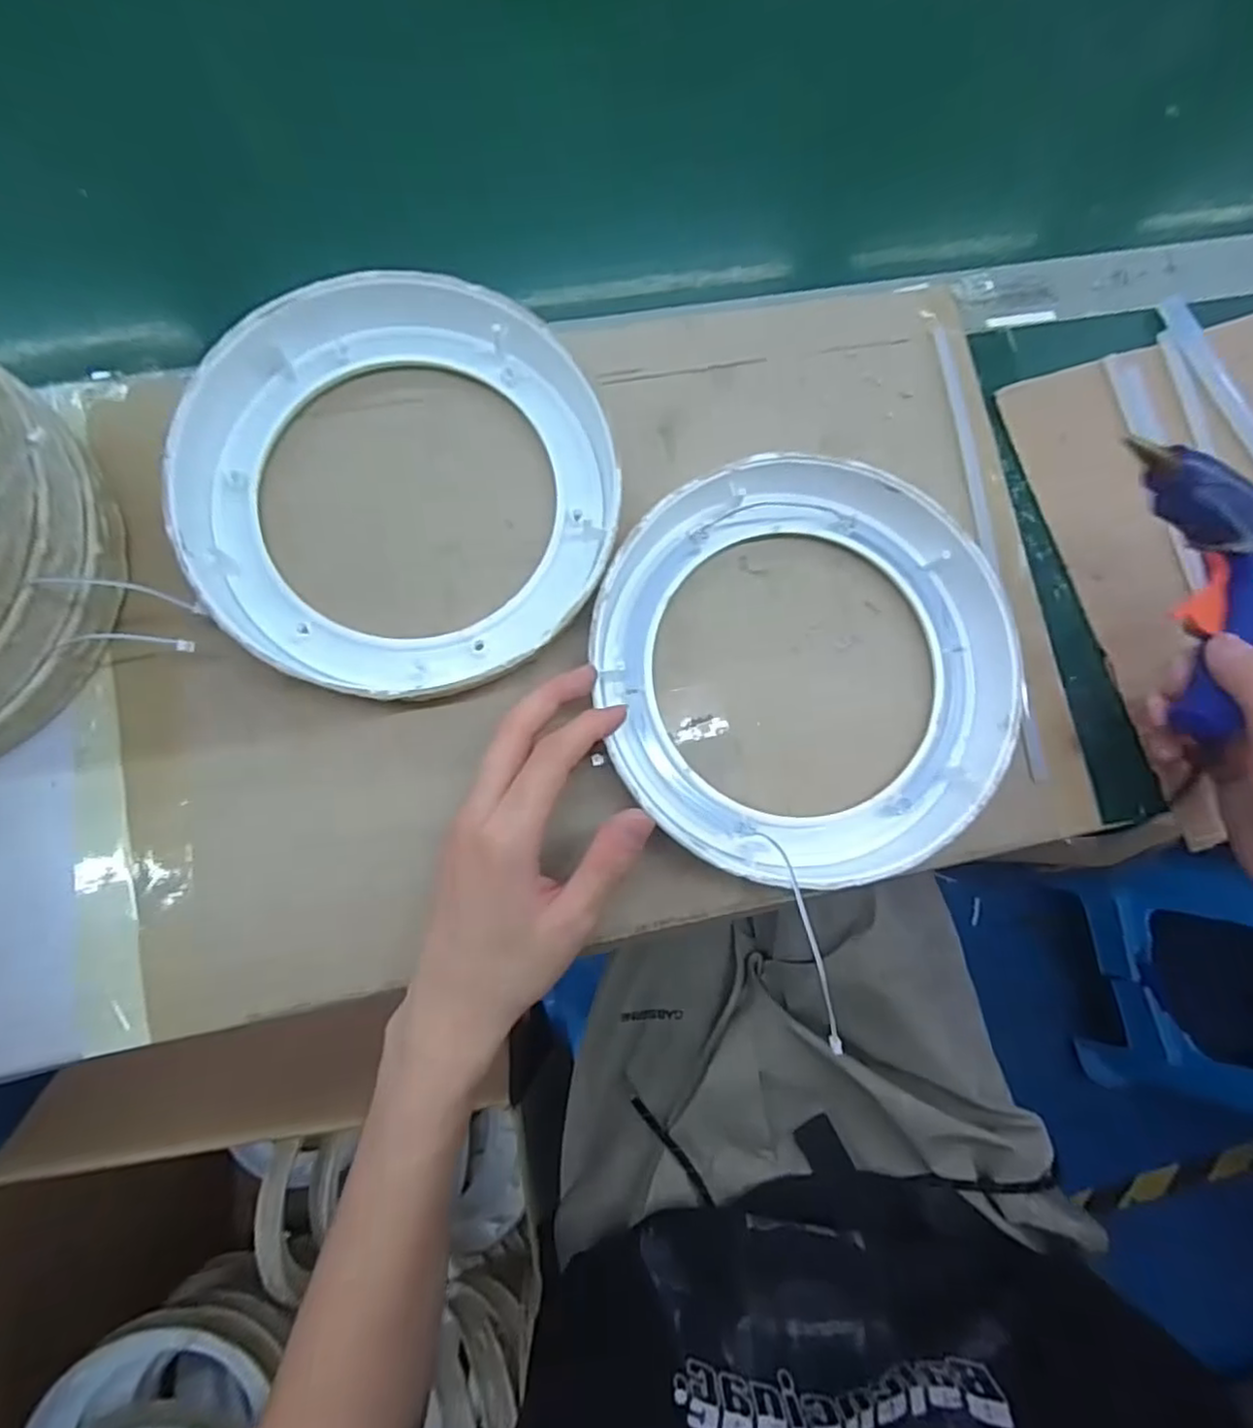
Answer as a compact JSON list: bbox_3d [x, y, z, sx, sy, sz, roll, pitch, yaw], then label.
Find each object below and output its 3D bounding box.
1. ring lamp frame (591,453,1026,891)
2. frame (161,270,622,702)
[{"bbox_3d":[0.092,-0.024,0.352,0.208,0.029,0.211,-11,84,-6],"label":"ring lamp frame"},{"bbox_3d":[-0.114,-0.117,0.352,0.209,0.037,0.210,-26,85,-8],"label":"frame"}]

